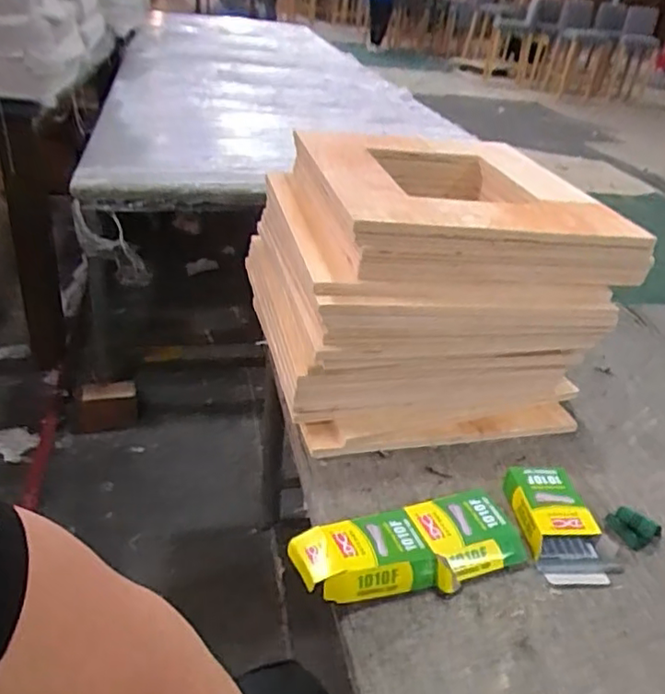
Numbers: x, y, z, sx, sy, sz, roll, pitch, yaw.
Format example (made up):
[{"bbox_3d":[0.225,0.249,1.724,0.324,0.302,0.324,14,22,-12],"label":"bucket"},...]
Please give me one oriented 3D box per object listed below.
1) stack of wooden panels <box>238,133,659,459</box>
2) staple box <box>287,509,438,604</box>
[{"bbox_3d":[0.142,-0.110,0.976,0.466,0.317,0.443,-2,33,-15],"label":"stack of wooden panels"},{"bbox_3d":[0.030,0.224,0.672,0.143,0.045,0.090,-5,33,-19],"label":"staple box"}]

